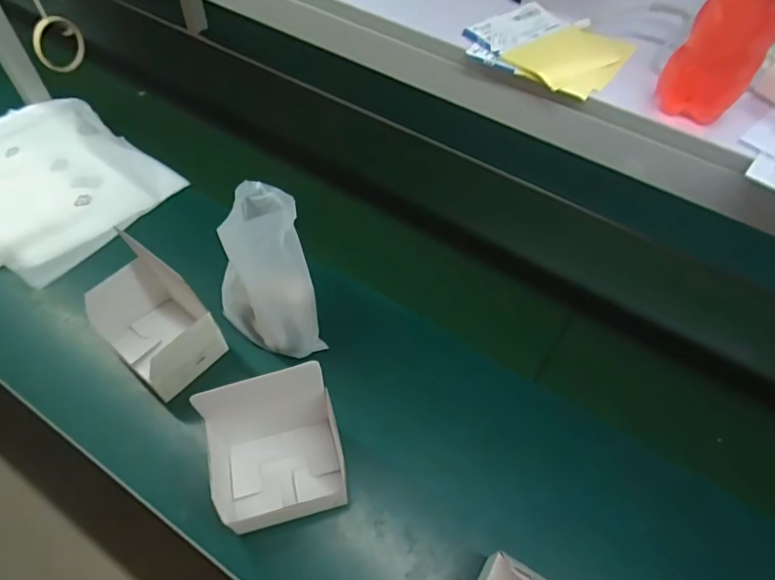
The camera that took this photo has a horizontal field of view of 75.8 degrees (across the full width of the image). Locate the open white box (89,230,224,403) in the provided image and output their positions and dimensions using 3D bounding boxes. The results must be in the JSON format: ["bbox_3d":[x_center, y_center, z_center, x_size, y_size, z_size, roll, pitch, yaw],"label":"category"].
[{"bbox_3d":[-0.338,0.056,0.727,0.157,0.107,0.113,35,59,19],"label":"open white box"}]

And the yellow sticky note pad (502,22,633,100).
[{"bbox_3d":[0.168,-0.213,0.455,0.083,0.006,0.112,37,60,20],"label":"yellow sticky note pad"}]

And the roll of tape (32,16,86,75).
[{"bbox_3d":[-0.572,-0.430,0.869,0.025,0.090,0.086,36,59,20],"label":"roll of tape"}]

